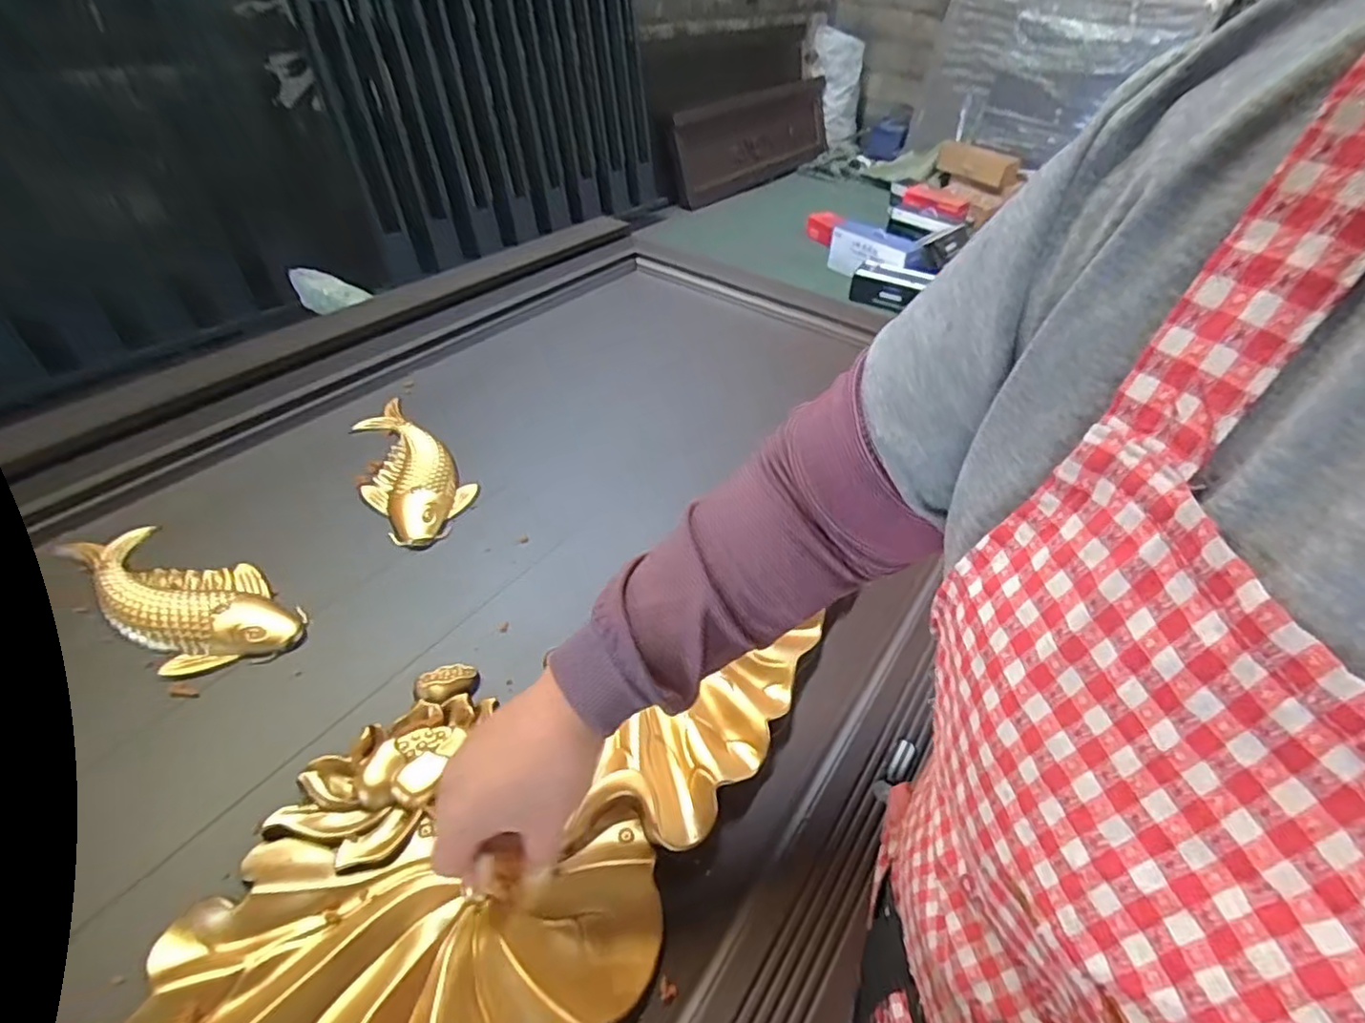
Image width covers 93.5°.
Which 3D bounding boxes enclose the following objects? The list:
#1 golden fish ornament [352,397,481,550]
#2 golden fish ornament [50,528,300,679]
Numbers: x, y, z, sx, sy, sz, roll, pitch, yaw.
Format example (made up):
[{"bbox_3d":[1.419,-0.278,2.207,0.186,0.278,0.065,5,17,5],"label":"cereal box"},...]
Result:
[{"bbox_3d":[-0.325,-0.058,0.746,0.104,0.023,0.265,-26,50,-28],"label":"golden fish ornament"},{"bbox_3d":[-0.468,0.072,0.597,0.263,0.013,0.107,27,47,24],"label":"golden fish ornament"}]

